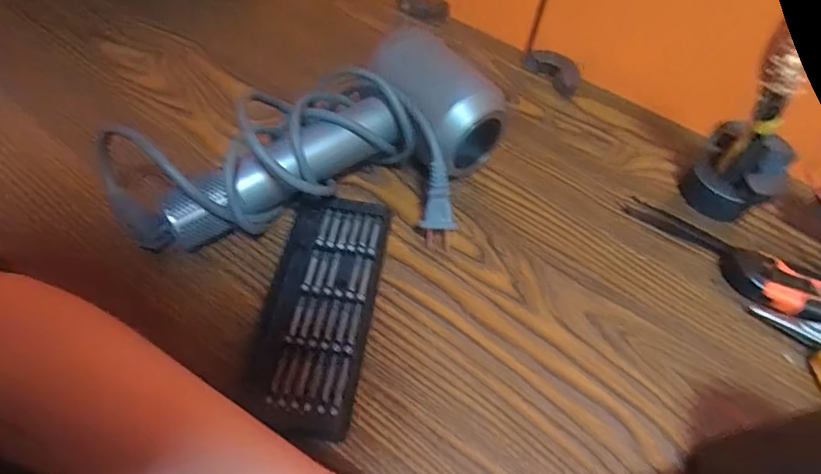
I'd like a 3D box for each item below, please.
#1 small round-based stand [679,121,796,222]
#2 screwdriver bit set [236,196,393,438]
[{"bbox_3d":[0.249,-0.051,0.367,0.050,0.060,0.061,-33,63,-25],"label":"small round-based stand"},{"bbox_3d":[-0.056,0.041,0.298,0.065,0.021,0.154,9,53,1],"label":"screwdriver bit set"}]

